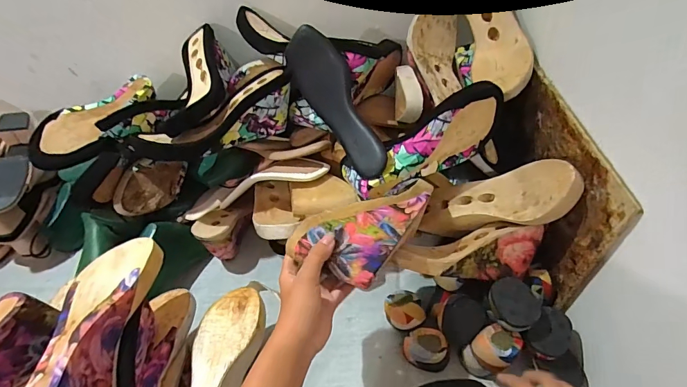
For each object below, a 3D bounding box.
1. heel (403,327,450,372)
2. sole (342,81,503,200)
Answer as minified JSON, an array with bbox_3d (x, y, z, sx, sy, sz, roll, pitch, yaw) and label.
[{"bbox_3d":[0.112,0.212,0.529,0.060,0.032,0.050,23,55,24],"label":"heel"},{"bbox_3d":[0.102,-0.071,0.522,0.229,0.067,0.083,-32,49,10],"label":"sole"}]

